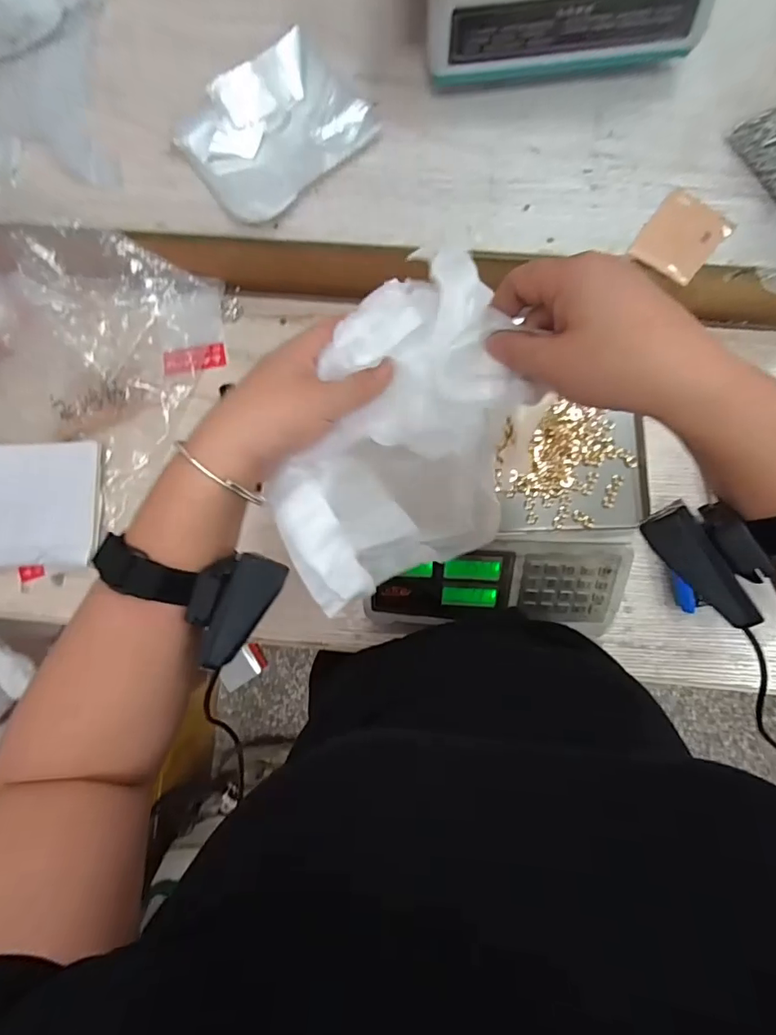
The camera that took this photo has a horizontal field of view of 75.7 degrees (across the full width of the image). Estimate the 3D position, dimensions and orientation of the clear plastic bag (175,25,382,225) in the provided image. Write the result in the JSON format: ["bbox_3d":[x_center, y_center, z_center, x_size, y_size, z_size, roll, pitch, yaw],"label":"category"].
[{"bbox_3d":[-0.120,-0.420,0.539,0.189,0.037,0.147,-36,84,-2],"label":"clear plastic bag"}]

